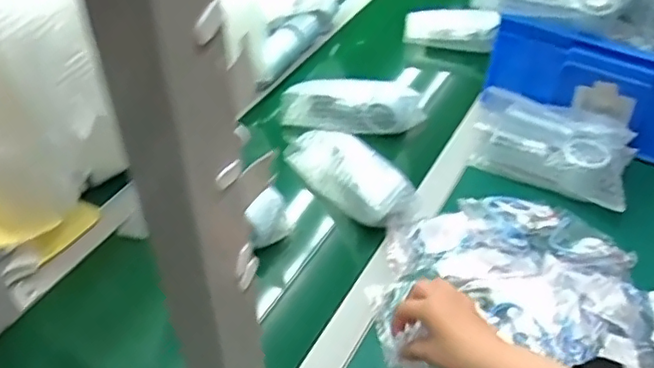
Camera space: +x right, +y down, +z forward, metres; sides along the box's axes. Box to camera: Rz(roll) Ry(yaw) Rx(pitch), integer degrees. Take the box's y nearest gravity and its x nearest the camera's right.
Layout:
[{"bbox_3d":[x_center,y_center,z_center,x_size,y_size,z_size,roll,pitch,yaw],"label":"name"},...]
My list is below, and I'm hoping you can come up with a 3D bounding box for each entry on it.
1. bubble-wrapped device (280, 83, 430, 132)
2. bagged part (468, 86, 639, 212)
[{"bbox_3d":[0.034,-0.116,0.908,0.214,0.072,0.051,9,44,7],"label":"bubble-wrapped device"},{"bbox_3d":[0.315,-0.063,0.846,0.230,0.059,0.131,24,48,21],"label":"bagged part"}]

